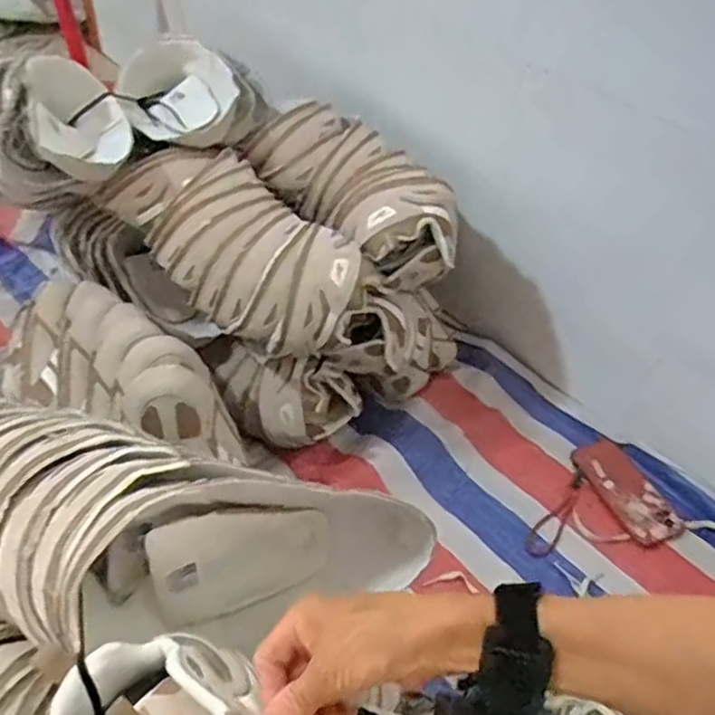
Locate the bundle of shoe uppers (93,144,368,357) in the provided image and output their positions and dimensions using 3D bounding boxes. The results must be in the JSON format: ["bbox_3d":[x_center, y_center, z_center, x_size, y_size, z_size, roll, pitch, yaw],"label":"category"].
[{"bbox_3d":[-0.153,-0.144,0.836,0.175,0.119,0.347,-28,53,-30],"label":"bundle of shoe uppers"}]

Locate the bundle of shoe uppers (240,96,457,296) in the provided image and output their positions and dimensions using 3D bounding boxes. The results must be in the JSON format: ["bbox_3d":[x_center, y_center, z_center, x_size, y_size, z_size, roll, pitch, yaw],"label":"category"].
[{"bbox_3d":[-0.002,-0.218,0.917,0.163,0.125,0.330,-28,53,-30],"label":"bundle of shoe uppers"}]

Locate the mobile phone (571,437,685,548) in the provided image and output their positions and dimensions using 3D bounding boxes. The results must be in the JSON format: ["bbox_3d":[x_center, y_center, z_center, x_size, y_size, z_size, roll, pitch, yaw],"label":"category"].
[{"bbox_3d":[0.368,0.184,0.925,0.077,0.016,0.164,-27,52,-11],"label":"mobile phone"}]

